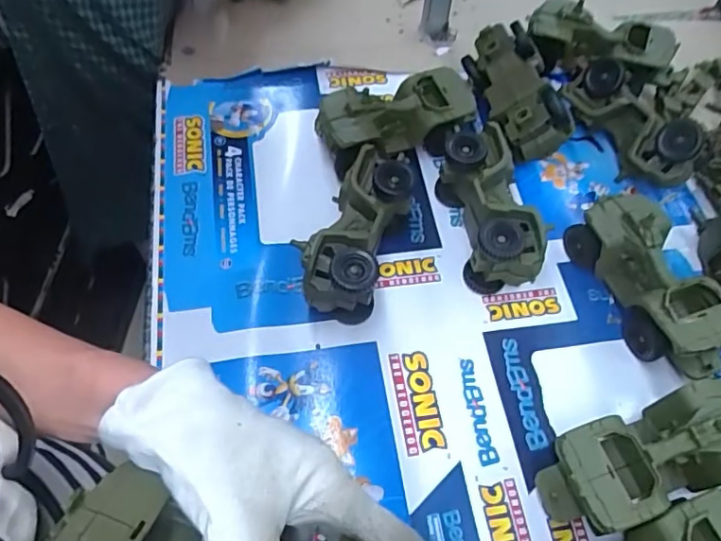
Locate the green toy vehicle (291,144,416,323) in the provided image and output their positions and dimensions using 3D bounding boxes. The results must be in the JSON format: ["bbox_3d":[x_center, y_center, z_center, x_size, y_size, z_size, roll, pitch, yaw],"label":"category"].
[{"bbox_3d":[-0.005,-0.045,0.577,0.087,0.081,0.183,14,60,6],"label":"green toy vehicle"}]

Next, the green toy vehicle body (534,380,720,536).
[{"bbox_3d":[0.240,0.158,0.472,0.179,0.080,0.077,-17,62,-12],"label":"green toy vehicle body"}]

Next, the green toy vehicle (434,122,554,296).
[{"bbox_3d":[0.135,-0.063,0.594,0.069,0.080,0.170,-8,60,-7],"label":"green toy vehicle"}]

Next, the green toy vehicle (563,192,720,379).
[{"bbox_3d":[0.287,0.013,0.557,0.083,0.079,0.183,-20,62,-14],"label":"green toy vehicle"}]

